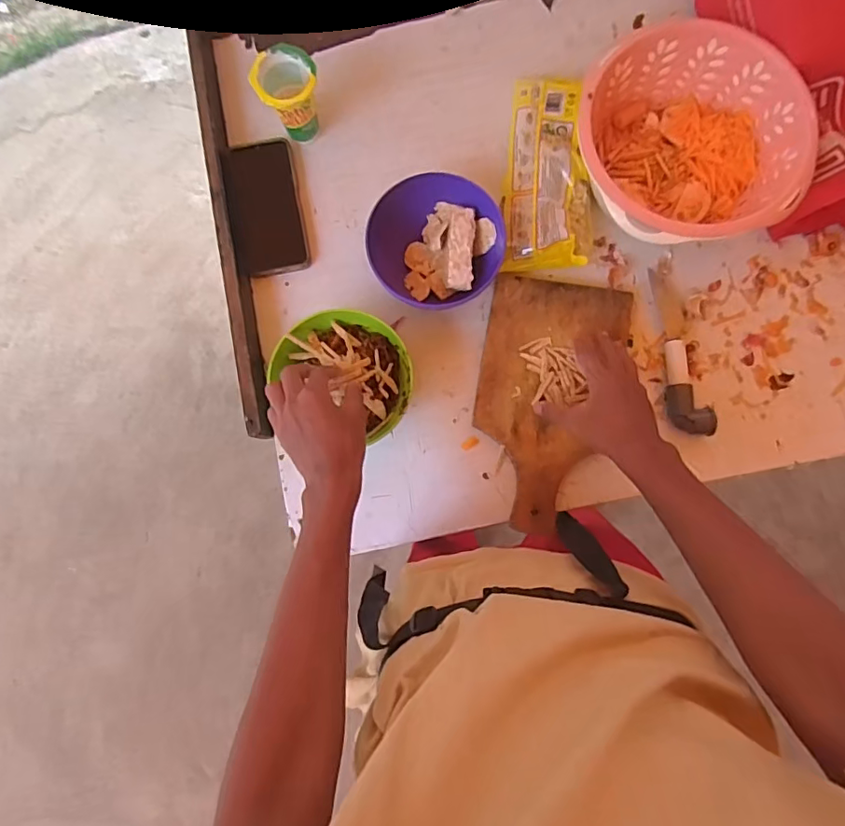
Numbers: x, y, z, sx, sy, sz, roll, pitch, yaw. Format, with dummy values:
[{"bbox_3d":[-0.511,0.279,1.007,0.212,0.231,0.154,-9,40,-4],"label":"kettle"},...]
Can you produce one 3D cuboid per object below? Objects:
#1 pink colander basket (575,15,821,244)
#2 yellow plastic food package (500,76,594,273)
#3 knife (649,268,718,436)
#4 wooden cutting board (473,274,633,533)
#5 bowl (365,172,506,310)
[{"bbox_3d":[0.293,-0.297,0.614,0.230,0.103,0.236,0,83,1],"label":"pink colander basket"},{"bbox_3d":[0.151,-0.285,0.641,0.101,0.044,0.227,2,83,1],"label":"yellow plastic food package"},{"bbox_3d":[0.295,-0.071,0.620,0.041,0.024,0.195,-7,83,0],"label":"knife"},{"bbox_3d":[0.148,-0.014,0.627,0.163,0.015,0.296,7,84,3],"label":"wooden cutting board"},{"bbox_3d":[0.015,-0.191,0.614,0.148,0.078,0.156,0,83,1],"label":"bowl"}]

